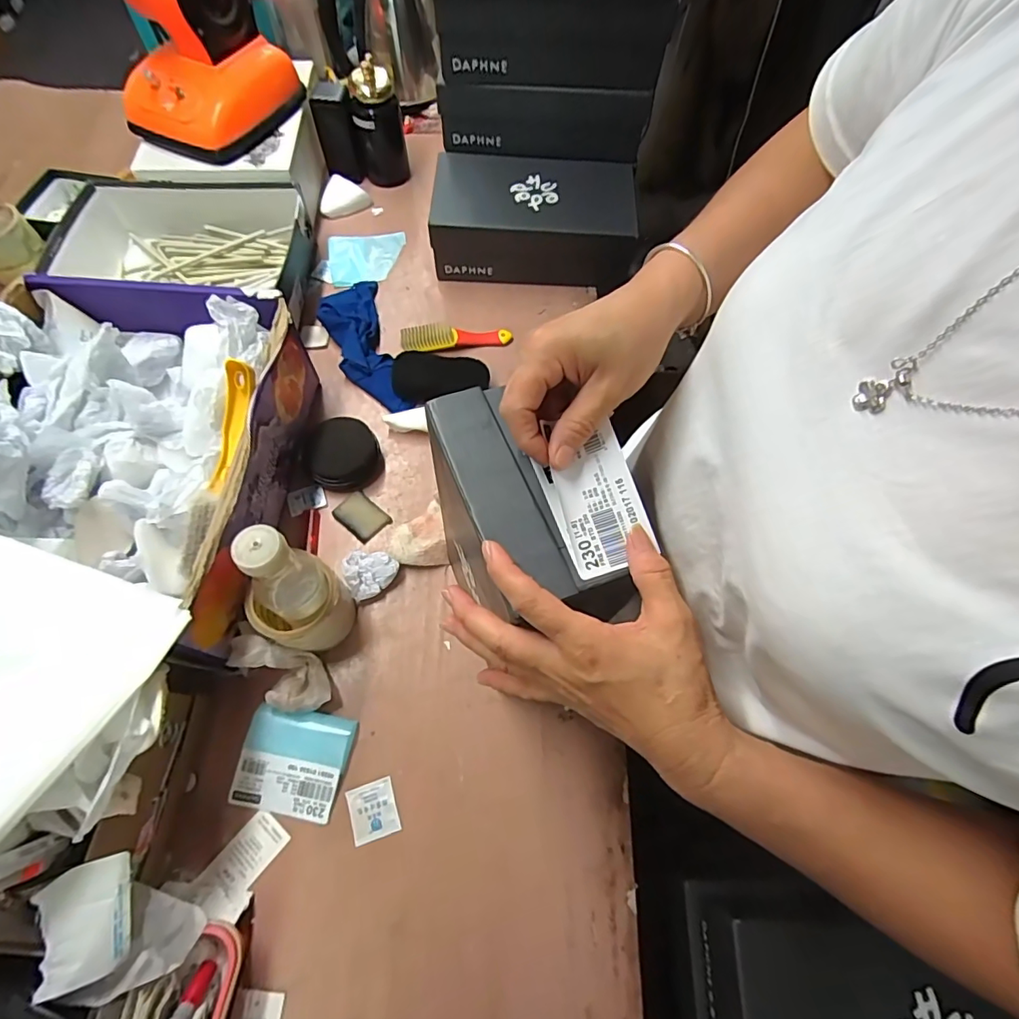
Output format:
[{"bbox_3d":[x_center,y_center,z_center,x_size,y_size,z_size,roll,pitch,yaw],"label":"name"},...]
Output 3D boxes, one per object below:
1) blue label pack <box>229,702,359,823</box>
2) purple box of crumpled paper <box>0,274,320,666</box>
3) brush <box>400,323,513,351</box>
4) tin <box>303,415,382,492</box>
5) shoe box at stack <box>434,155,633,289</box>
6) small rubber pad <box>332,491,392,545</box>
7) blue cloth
[{"bbox_3d":[-0.217,0.252,0.514,0.102,0.013,0.092,11,65,3],"label":"blue label pack"},{"bbox_3d":[-0.414,-0.064,0.565,0.326,0.169,0.372,7,65,1],"label":"purple box of crumpled paper"},{"bbox_3d":[-0.078,-0.254,0.746,0.156,0.030,0.038,-13,66,-8],"label":"brush"},{"bbox_3d":[-0.211,-0.073,0.648,0.086,0.043,0.093,1,65,-2],"label":"tin"},{"bbox_3d":[0.038,-0.449,0.795,0.297,0.108,0.168,2,65,-1],"label":"shoe box at stack"},{"bbox_3d":[-0.183,0.007,0.631,0.060,0.008,0.046,38,69,15],"label":"small rubber pad"},{"bbox_3d":[-0.213,-0.238,0.732,0.085,0.033,0.242,-17,67,-10],"label":"blue cloth"}]

